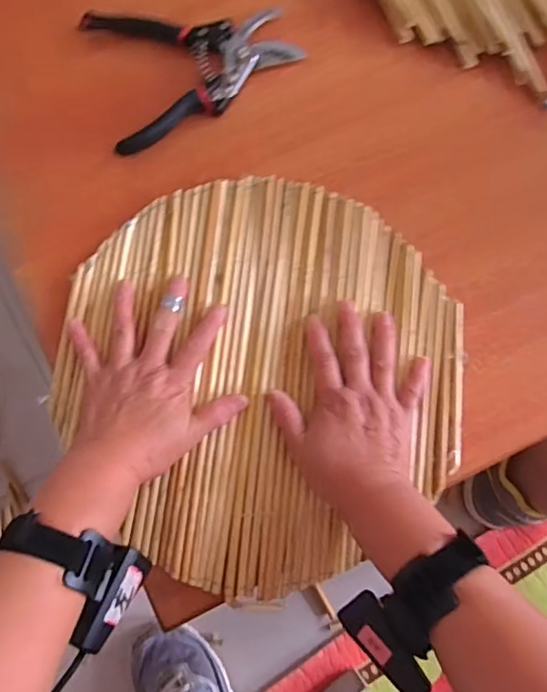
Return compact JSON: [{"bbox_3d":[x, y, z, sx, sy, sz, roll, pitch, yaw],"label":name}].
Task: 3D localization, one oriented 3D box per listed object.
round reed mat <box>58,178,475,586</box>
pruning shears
[{"bbox_3d":[-0.008,0.014,0.453,0.326,0.014,0.335,0,82,-1],"label":"round reed mat"},{"bbox_3d":[-0.071,-0.268,0.492,0.185,0.020,0.127,-21,83,-3],"label":"pruning shears"}]

